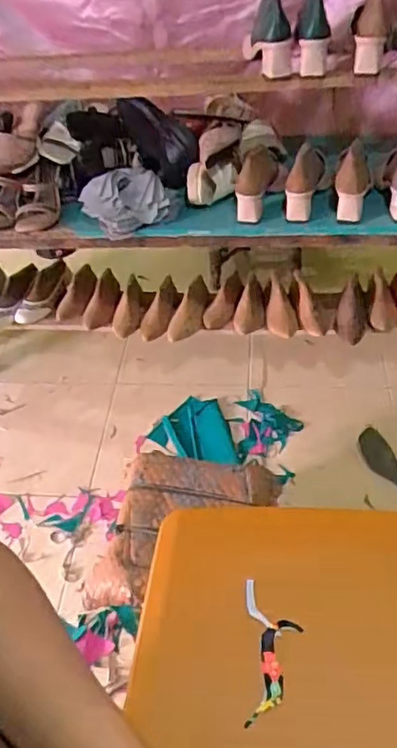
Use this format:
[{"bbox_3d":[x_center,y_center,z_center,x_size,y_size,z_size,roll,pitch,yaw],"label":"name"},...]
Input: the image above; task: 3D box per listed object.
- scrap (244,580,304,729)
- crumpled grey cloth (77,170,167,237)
[{"bbox_3d":[0.067,0.245,0.520,0.049,0.009,0.119,0,45,5],"label":"scrap"},{"bbox_3d":[-0.158,-0.366,1.240,0.175,0.072,0.150,-13,45,-8],"label":"crumpled grey cloth"}]

